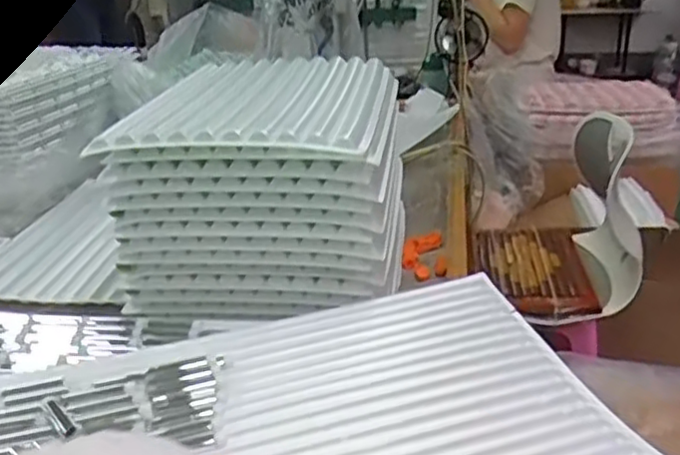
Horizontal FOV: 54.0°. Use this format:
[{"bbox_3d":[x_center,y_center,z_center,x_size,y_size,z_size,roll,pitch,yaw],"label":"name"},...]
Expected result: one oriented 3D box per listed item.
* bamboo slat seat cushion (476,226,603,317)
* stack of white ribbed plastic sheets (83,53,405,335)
[{"bbox_3d":[0.418,0.079,1.455,0.230,0.042,0.367,2,25,10],"label":"bamboo slat seat cushion"},{"bbox_3d":[-0.085,-0.071,0.901,0.308,0.229,0.393,0,24,7],"label":"stack of white ribbed plastic sheets"}]

